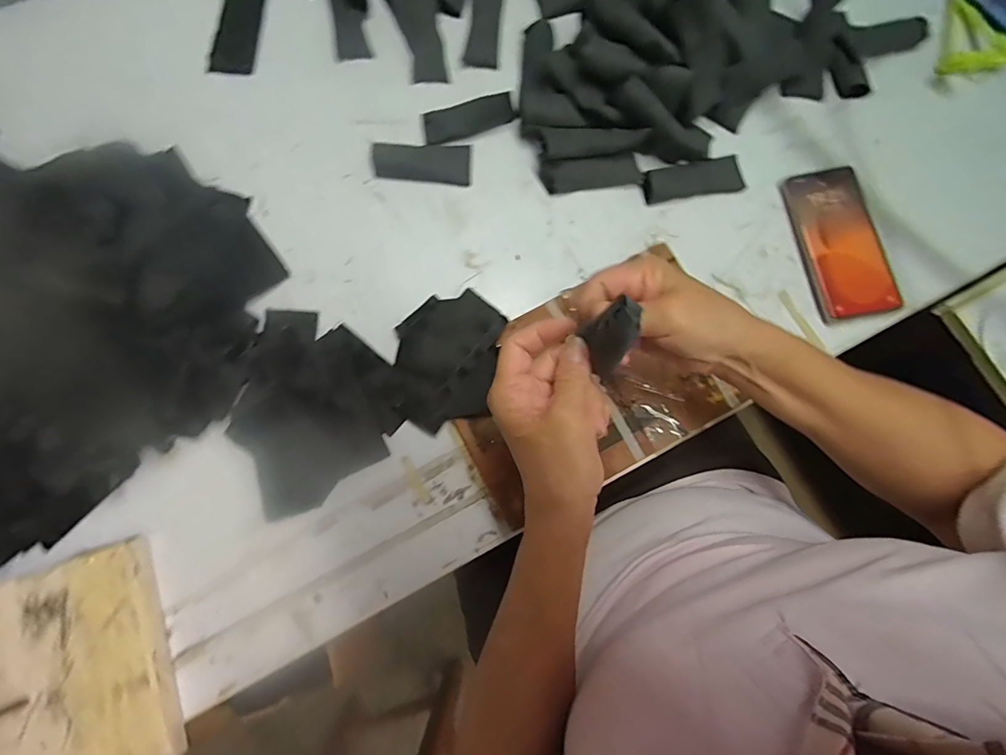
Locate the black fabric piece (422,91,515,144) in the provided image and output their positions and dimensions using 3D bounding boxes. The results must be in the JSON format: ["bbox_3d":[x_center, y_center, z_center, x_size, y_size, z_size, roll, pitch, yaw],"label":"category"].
[{"bbox_3d":[-0.036,-0.276,0.499,0.096,0.023,0.029,-13,80,-2],"label":"black fabric piece"}]

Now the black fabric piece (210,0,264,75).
[{"bbox_3d":[-0.306,-0.404,0.537,0.050,0.004,0.115,2,80,1],"label":"black fabric piece"}]

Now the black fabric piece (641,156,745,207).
[{"bbox_3d":[0.197,-0.205,0.480,0.103,0.015,0.031,-9,80,-1],"label":"black fabric piece"}]

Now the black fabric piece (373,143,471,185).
[{"bbox_3d":[-0.086,-0.232,0.496,0.101,0.019,0.041,3,80,1],"label":"black fabric piece"}]

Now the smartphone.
[{"bbox_3d":[0.336,-0.135,0.464,0.075,0.014,0.154,-12,80,8],"label":"smartphone"}]

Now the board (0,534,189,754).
[{"bbox_3d":[-0.416,0.271,0.403,0.243,0.030,0.186,-19,80,-3],"label":"board"}]

